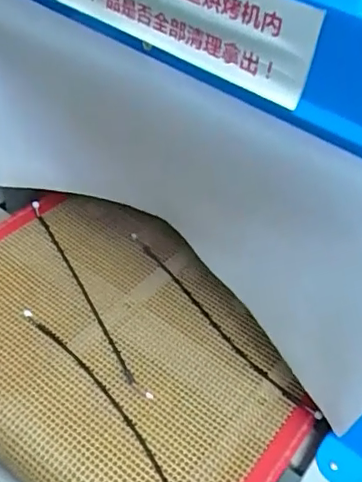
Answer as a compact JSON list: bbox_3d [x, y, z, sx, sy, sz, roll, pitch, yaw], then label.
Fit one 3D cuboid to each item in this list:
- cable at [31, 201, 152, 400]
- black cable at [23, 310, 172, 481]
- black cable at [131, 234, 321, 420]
[{"bbox_3d":[-0.100,0.051,0.581,0.012,0.004,0.276,-22,54,-22],"label":"cable"},{"bbox_3d":[-0.056,0.151,0.485,0.027,0.004,0.281,-16,48,-39],"label":"black cable"},{"bbox_3d":[0.035,0.081,0.579,0.015,0.017,0.275,-29,57,-27],"label":"black cable"}]

